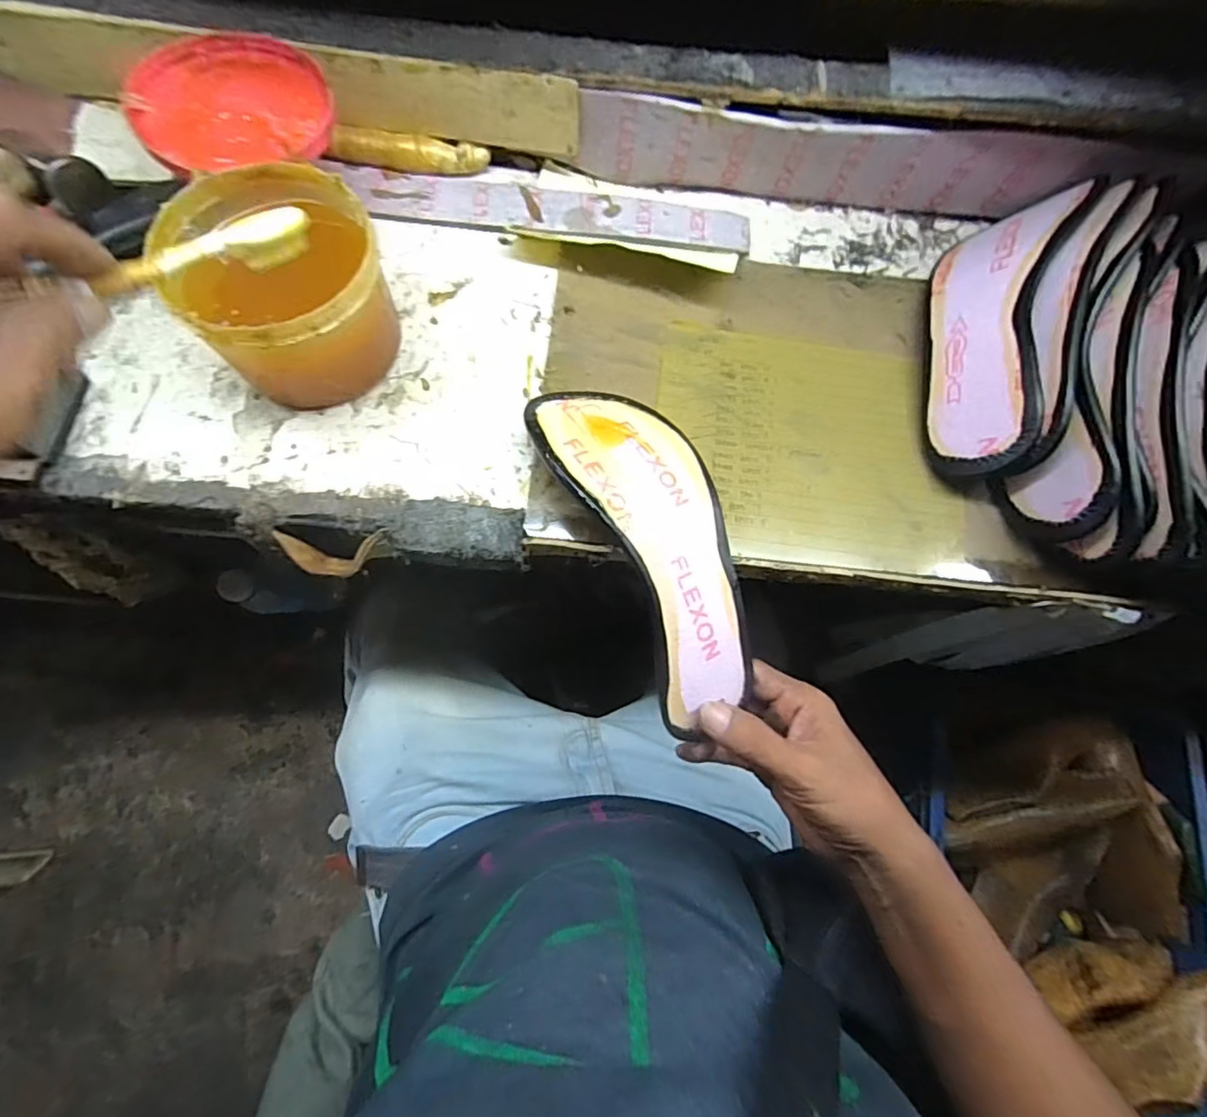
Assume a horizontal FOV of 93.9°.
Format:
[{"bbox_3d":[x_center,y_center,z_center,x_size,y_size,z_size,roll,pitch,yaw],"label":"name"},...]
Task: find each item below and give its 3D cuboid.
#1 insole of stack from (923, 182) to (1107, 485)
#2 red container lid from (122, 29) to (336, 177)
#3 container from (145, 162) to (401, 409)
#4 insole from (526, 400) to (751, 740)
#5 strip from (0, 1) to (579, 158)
[{"bbox_3d":[0.264,-0.154,0.380,0.042,0.087,0.211,17,81,-36],"label":"insole of stack"},{"bbox_3d":[-0.233,-0.286,0.355,0.113,0.014,0.115,0,77,-2],"label":"red container lid"},{"bbox_3d":[-0.193,-0.167,0.357,0.115,0.082,0.119,-28,78,-9],"label":"container"},{"bbox_3d":[0.036,-0.010,0.349,0.085,0.048,0.224,-25,90,-8],"label":"insole"},{"bbox_3d":[-0.225,-0.332,0.405,0.415,0.068,0.020,8,75,0],"label":"strip"}]

